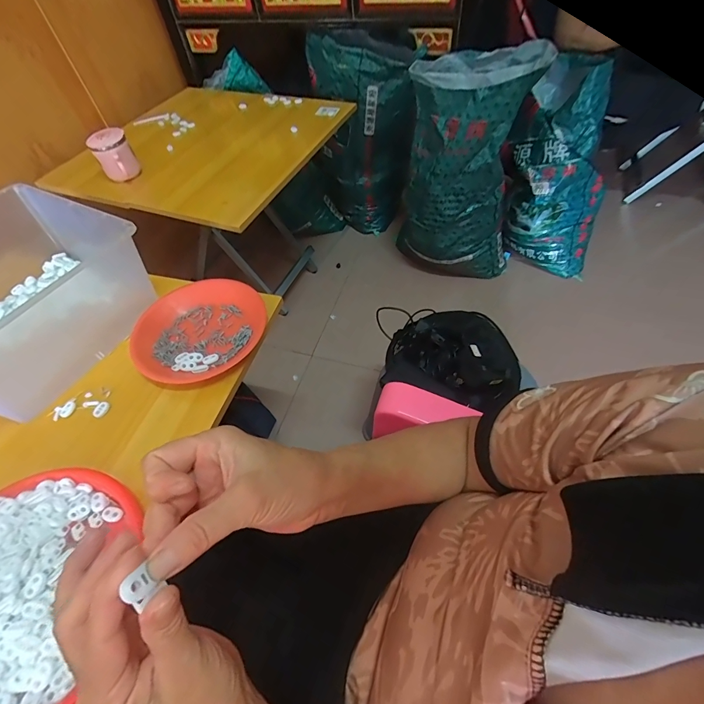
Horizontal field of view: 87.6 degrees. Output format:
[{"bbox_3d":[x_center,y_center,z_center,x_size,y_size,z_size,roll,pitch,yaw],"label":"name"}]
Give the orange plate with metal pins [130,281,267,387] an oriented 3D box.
[{"bbox_3d":[-0.228,-0.037,0.558,0.188,0.028,0.174,-2,55,3],"label":"orange plate with metal pins"}]

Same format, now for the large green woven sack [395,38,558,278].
[{"bbox_3d":[0.297,-0.459,1.018,0.309,0.552,0.183,34,64,25],"label":"large green woven sack"}]

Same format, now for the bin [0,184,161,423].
[{"bbox_3d":[-0.485,-0.079,0.526,0.255,0.139,0.286,22,60,19],"label":"bin"}]

